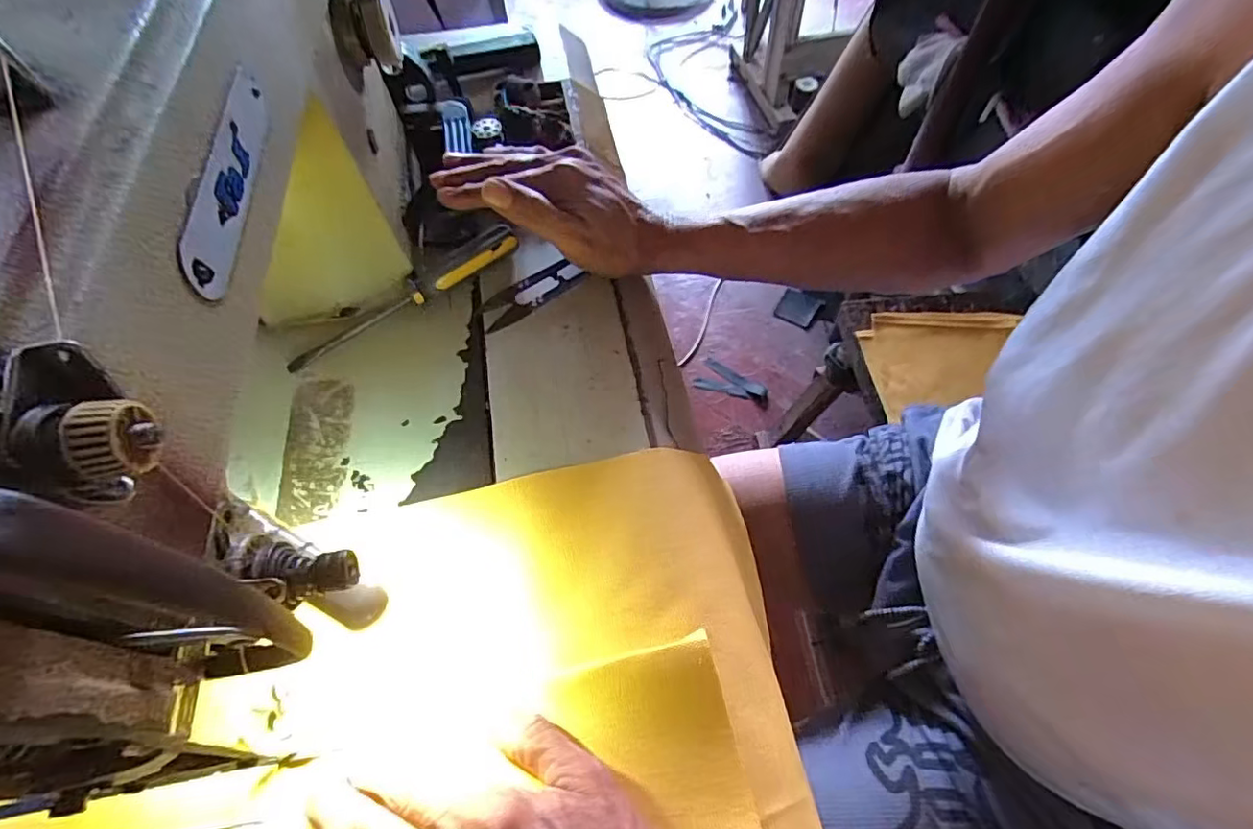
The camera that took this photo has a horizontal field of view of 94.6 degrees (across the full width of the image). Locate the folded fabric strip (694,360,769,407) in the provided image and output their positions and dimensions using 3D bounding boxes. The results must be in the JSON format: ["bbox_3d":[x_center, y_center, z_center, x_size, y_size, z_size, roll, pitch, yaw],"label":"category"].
[{"bbox_3d":[0.229,-0.066,1.241,0.152,0.009,0.073,21,63,11],"label":"folded fabric strip"}]

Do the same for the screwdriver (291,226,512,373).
[{"bbox_3d":[-0.148,-0.081,0.387,0.167,0.022,0.022,-32,64,-17],"label":"screwdriver"}]

